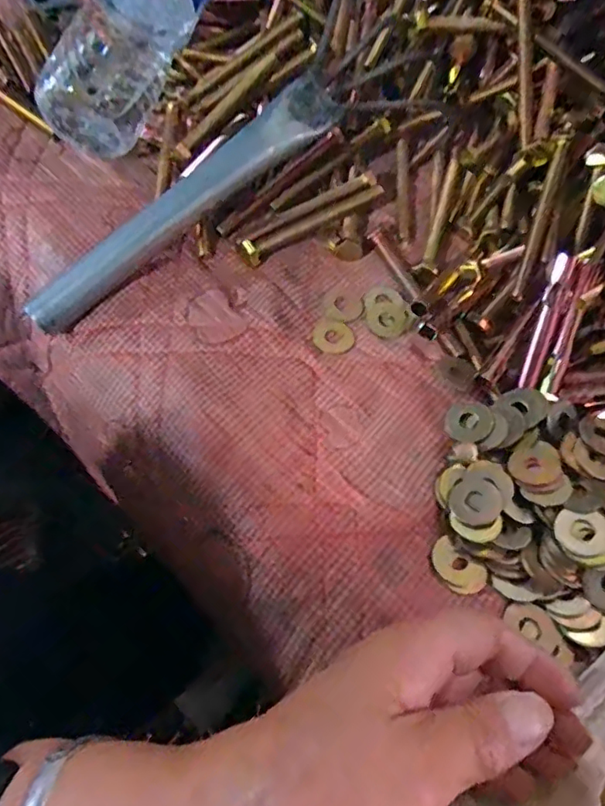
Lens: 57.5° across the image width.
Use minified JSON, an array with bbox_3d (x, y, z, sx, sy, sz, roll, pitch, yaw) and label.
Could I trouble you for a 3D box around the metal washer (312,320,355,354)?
[{"bbox_3d":[0.019,-0.040,0.326,0.023,0.004,0.024,1,62,-2],"label":"metal washer"}]

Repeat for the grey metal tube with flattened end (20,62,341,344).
[{"bbox_3d":[-0.069,-0.118,0.327,0.218,0.026,0.021,-41,69,-5],"label":"grey metal tube with flattened end"}]

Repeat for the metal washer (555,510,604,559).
[{"bbox_3d":[0.134,0.062,0.262,0.024,0.004,0.022,-5,66,13],"label":"metal washer"}]

